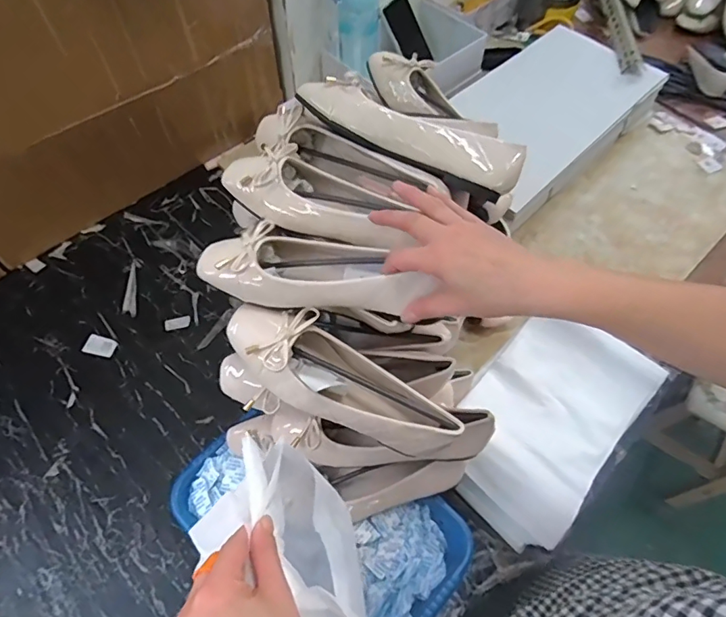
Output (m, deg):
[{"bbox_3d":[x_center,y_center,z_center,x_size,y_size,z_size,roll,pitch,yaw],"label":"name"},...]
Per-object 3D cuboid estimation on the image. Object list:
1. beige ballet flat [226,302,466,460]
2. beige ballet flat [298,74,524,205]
[{"bbox_3d":[-0.019,0.071,0.480,0.247,0.055,0.076,31,56,-3],"label":"beige ballet flat"},{"bbox_3d":[0.047,-0.183,0.512,0.246,0.062,0.054,20,61,11],"label":"beige ballet flat"}]

